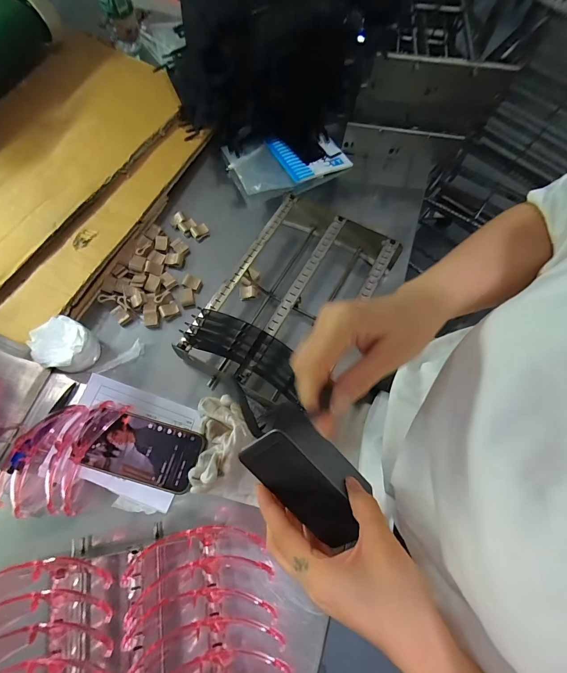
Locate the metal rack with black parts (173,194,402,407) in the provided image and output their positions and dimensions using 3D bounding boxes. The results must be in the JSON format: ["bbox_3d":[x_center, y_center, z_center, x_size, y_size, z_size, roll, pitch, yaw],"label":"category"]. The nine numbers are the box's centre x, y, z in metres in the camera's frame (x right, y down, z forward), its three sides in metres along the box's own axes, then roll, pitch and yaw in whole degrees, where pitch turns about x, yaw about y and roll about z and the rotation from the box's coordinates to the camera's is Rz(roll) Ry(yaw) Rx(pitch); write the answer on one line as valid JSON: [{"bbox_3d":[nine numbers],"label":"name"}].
[{"bbox_3d":[0.016,-0.063,0.500,0.188,0.077,0.302,33,71,10],"label":"metal rack with black parts"}]

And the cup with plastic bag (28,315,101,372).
[{"bbox_3d":[-0.295,0.014,0.458,0.067,0.055,0.070,1,69,-2],"label":"cup with plastic bag"}]

